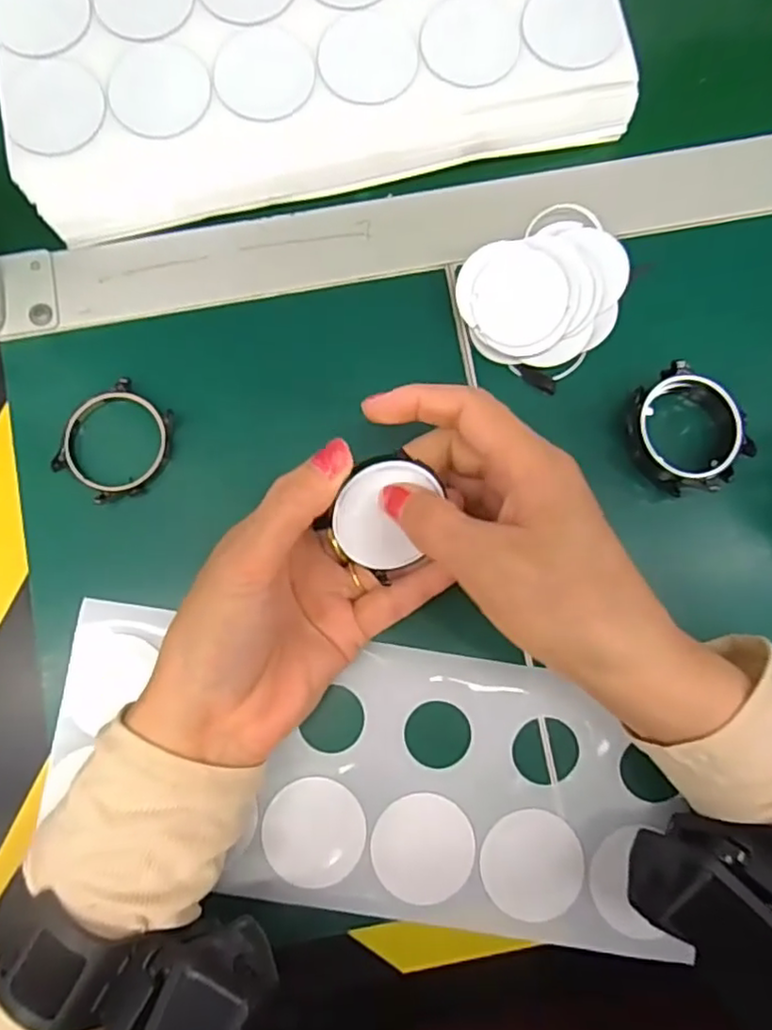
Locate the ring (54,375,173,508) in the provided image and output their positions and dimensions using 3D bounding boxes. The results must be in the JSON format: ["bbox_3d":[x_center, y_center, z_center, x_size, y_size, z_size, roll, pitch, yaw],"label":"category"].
[{"bbox_3d":[-0.121,-0.033,0.288,0.047,0.004,0.050,0,82,-1],"label":"ring"}]

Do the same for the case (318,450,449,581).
[{"bbox_3d":[0.001,0.001,0.246,0.044,0.005,0.047,-30,116,-5],"label":"case"}]

